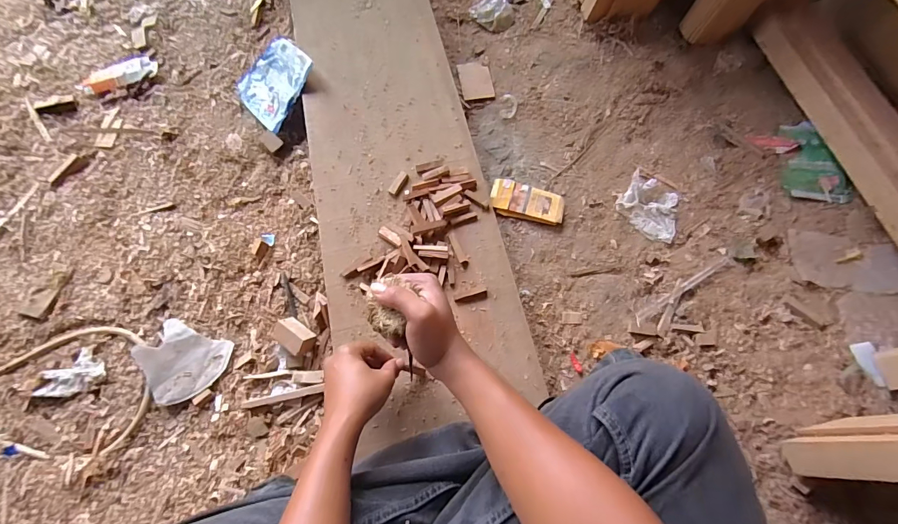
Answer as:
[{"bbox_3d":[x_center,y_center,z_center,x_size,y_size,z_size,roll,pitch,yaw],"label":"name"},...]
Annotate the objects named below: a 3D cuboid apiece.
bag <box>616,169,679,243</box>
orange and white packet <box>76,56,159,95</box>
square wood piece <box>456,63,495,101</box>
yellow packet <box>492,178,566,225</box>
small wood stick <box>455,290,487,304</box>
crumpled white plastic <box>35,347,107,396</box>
[{"bbox_3d":[0.341,-0.096,0.692,0.107,0.030,0.102,30,70,12],"label":"bag"},{"bbox_3d":[-0.672,-0.377,0.841,0.150,0.011,0.071,-25,69,-10],"label":"orange and white packet"},{"bbox_3d":[0.054,-0.361,0.823,0.062,0.004,0.093,-7,67,-3],"label":"square wood piece"},{"bbox_3d":[0.133,-0.102,0.703,0.121,0.014,0.061,14,68,6],"label":"yellow packet"},{"bbox_3d":[0.034,0.053,0.614,0.049,0.004,0.010,-15,68,-6],"label":"small wood stick"},{"bbox_3d":[-0.559,0.172,0.610,0.087,0.011,0.056,-38,72,-14],"label":"crumpled white plastic"}]

